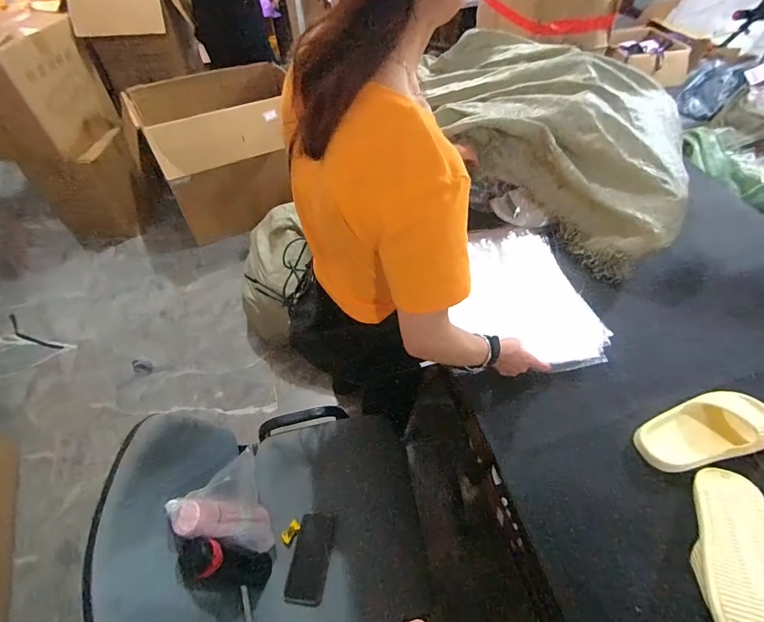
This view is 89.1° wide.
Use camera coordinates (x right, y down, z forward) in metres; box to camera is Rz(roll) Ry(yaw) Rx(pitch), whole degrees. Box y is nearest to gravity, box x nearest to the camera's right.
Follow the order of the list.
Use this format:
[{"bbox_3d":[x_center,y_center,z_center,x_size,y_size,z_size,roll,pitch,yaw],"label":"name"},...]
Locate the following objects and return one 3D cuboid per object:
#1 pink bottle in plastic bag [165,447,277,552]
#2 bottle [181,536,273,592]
[{"bbox_3d":[-0.339,0.399,0.819,0.075,0.258,0.214,-32,56,6],"label":"pink bottle in plastic bag"},{"bbox_3d":[-0.294,0.508,0.767,0.065,0.230,0.082,-8,50,21],"label":"bottle"}]

